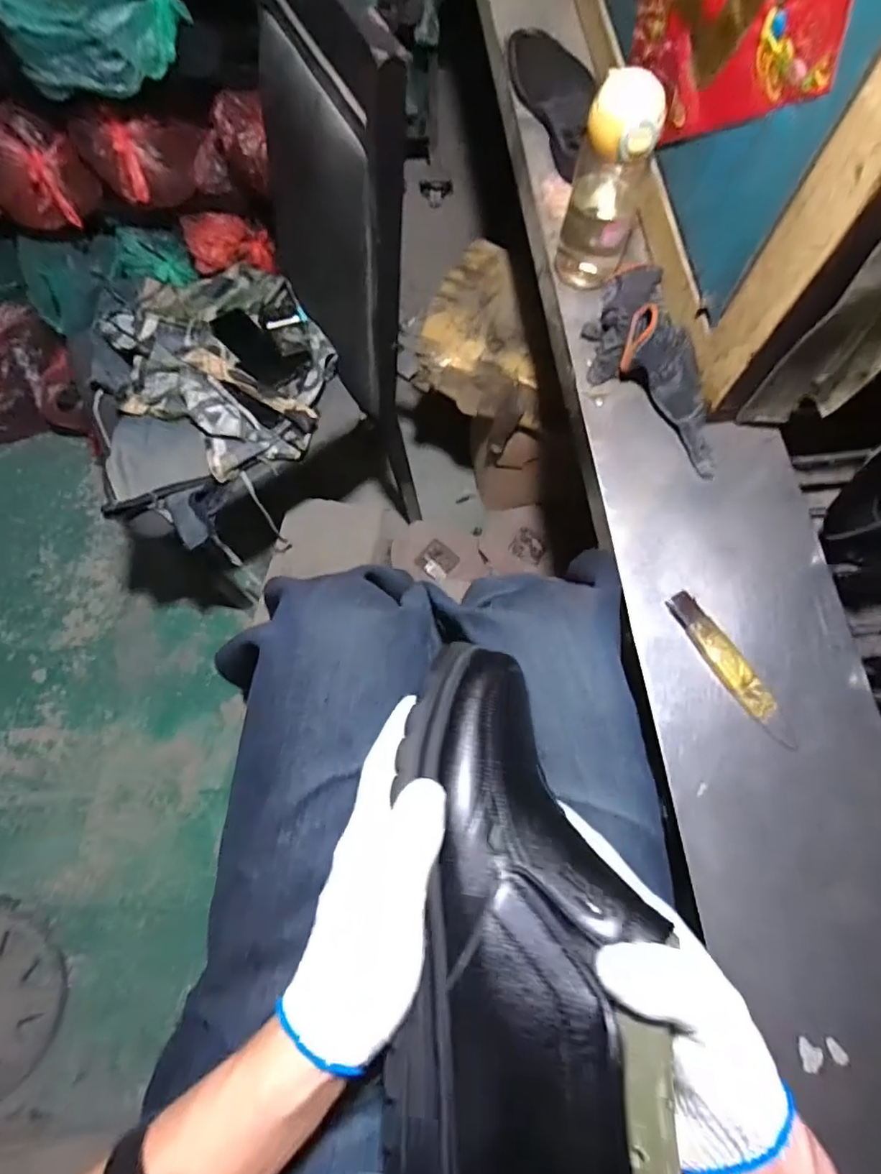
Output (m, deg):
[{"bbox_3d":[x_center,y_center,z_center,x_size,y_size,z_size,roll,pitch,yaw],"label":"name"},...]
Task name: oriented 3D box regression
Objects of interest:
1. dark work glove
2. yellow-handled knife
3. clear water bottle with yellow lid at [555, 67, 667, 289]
[{"bbox_3d":[0.222,-0.241,0.612,0.103,0.056,0.258,-8,72,-2],"label":"dark work glove"},{"bbox_3d":[0.261,0.063,0.527,0.028,0.017,0.132,-31,74,-9],"label":"yellow-handled knife"},{"bbox_3d":[0.174,-0.416,0.594,0.071,0.191,0.080,14,72,6],"label":"clear water bottle with yellow lid"}]

